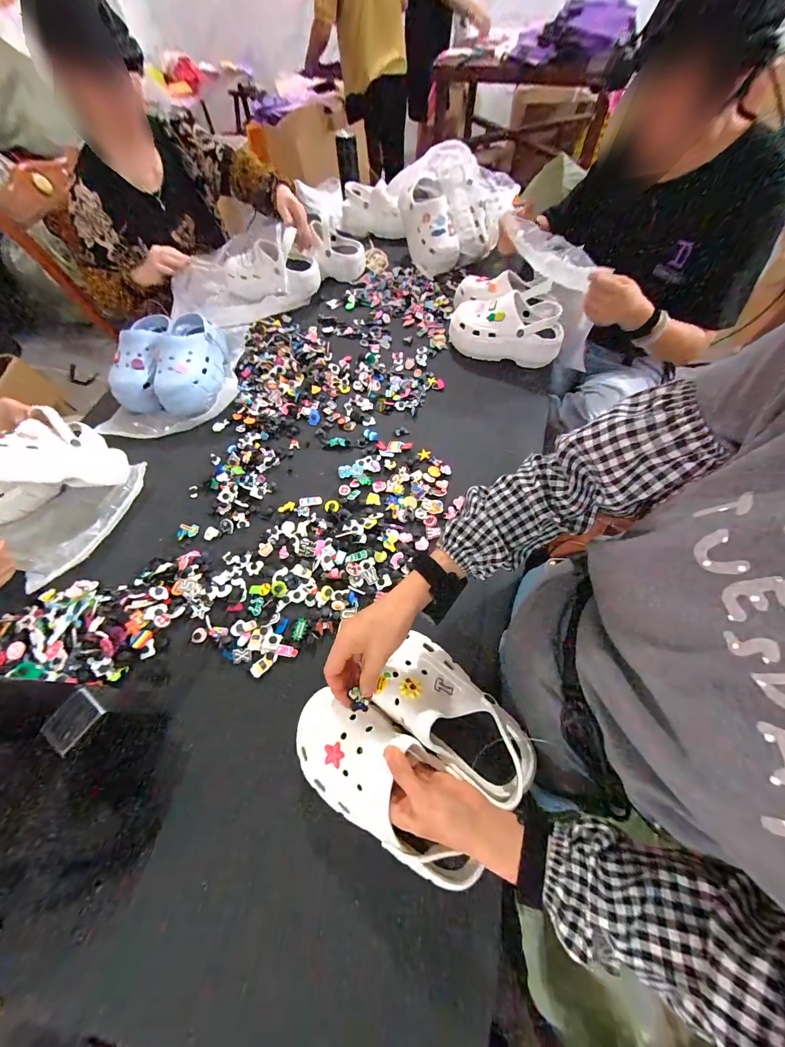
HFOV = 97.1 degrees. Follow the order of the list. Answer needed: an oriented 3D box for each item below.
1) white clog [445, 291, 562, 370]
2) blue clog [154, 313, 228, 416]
[{"bbox_3d":[0.260,-0.452,0.799,0.243,0.108,0.124,7,62,5],"label":"white clog"},{"bbox_3d":[-0.438,-0.345,0.762,0.119,0.095,0.262,-10,62,-4],"label":"blue clog"}]

